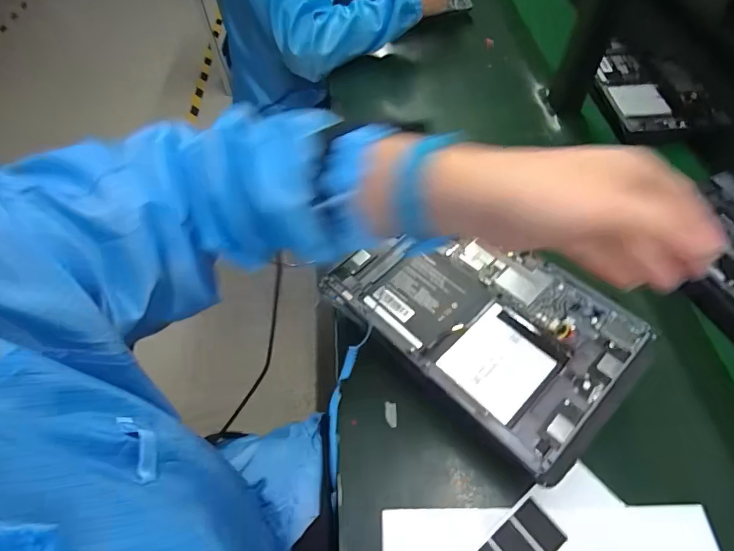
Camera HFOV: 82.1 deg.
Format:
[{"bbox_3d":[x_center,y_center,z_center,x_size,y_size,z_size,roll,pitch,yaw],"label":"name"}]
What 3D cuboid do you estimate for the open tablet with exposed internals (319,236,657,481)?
[{"bbox_3d":[0.108,0.034,0.393,0.169,0.012,0.257,-38,61,-21],"label":"open tablet with exposed internals"}]

